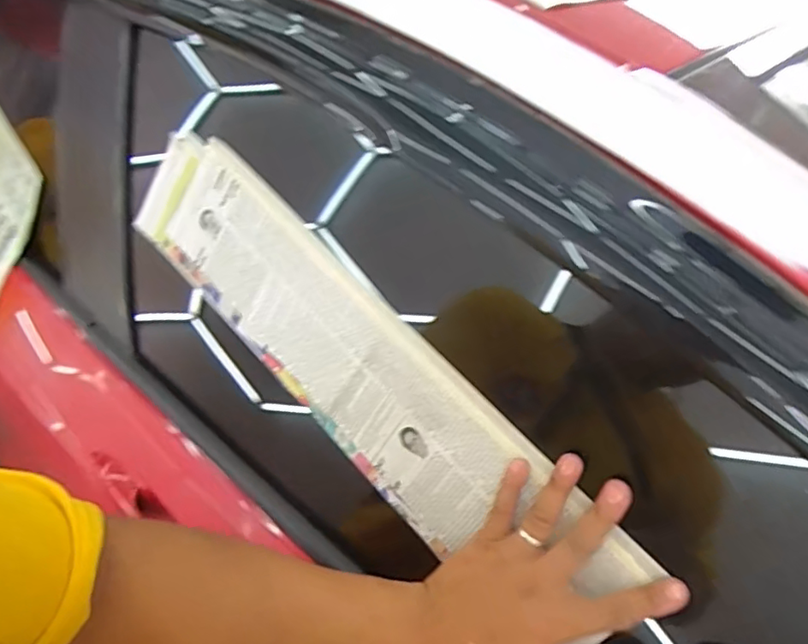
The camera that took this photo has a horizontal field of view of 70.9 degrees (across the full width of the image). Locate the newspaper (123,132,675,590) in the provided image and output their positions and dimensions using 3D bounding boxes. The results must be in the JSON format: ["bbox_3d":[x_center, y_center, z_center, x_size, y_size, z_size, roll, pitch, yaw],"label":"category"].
[{"bbox_3d":[-0.069,0.022,0.518,0.583,0.137,0.016,43,28,23],"label":"newspaper"}]

